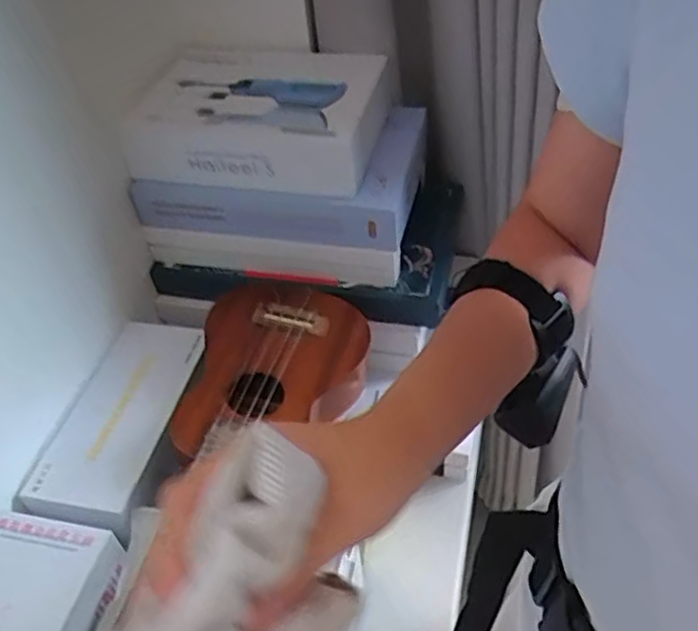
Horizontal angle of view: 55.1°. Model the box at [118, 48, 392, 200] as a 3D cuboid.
[{"bbox_3d":[-0.092,-0.233,0.760,0.250,0.077,0.219,4,45,10],"label":"box"}]

